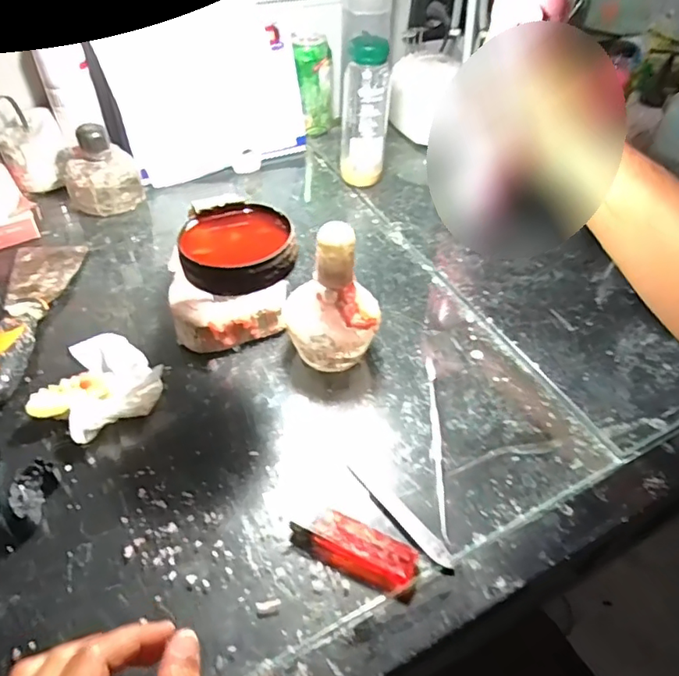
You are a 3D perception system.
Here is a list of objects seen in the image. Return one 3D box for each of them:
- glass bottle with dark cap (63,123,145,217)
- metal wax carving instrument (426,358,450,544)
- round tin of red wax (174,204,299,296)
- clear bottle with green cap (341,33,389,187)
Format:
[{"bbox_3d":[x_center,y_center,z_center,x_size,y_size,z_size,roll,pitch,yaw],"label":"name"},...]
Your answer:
[{"bbox_3d":[-0.255,-0.179,0.576,0.075,0.086,0.071,-17,50,-18],"label":"glass bottle with dark cap"},{"bbox_3d":[0.072,0.075,0.401,0.009,0.006,0.155,4,46,0],"label":"metal wax carving instrument"},{"bbox_3d":[-0.066,-0.063,0.348,0.071,0.017,0.081,-10,48,-13],"label":"round tin of red wax"},{"bbox_3d":[0.029,-0.248,0.605,0.049,0.159,0.046,2,46,-1],"label":"clear bottle with green cap"}]

